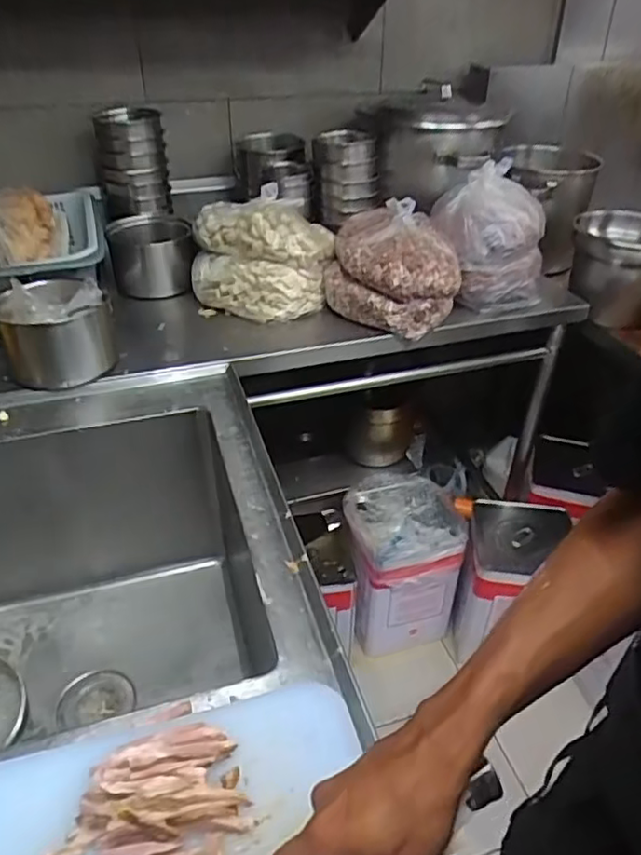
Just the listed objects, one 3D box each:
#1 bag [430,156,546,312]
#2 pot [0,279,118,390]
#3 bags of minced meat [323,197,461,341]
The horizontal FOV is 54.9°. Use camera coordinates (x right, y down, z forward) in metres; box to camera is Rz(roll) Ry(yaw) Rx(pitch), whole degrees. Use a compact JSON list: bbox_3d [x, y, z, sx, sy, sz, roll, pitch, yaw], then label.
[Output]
[{"bbox_3d":[0.352,-0.407,1.294,0.192,0.245,0.209,-13,37,-19],"label":"bag"},{"bbox_3d":[-0.461,-0.163,1.085,0.179,0.152,0.167,-16,38,-23],"label":"pot"},{"bbox_3d":[0.151,-0.329,1.255,0.258,0.181,0.236,13,37,17],"label":"bags of minced meat"}]

